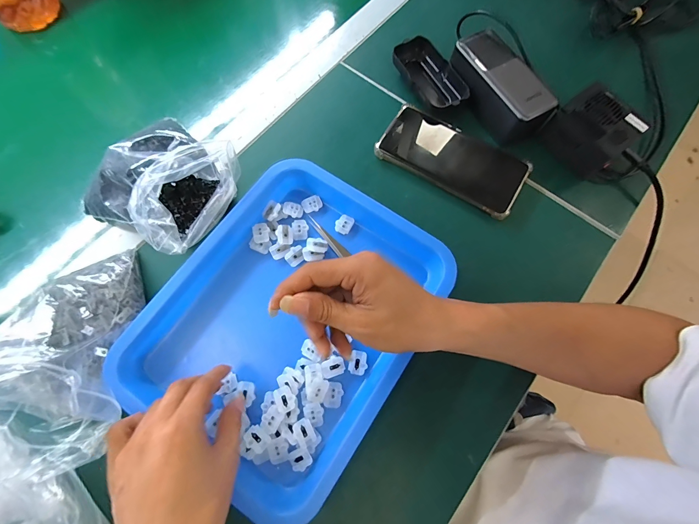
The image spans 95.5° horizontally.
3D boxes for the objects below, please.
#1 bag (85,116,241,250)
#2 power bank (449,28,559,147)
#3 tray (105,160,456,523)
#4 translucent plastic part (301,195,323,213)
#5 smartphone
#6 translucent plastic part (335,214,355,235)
[{"bbox_3d":[-0.194,-0.083,0.328,0.138,0.058,0.135,32,76,7],"label":"bag"},{"bbox_3d":[0.175,-0.211,0.377,0.056,0.045,0.140,-28,77,-9],"label":"power bank"},{"bbox_3d":[-0.057,0.049,0.314,0.230,0.045,0.279,33,76,8],"label":"tray"},{"bbox_3d":[-0.042,-0.064,0.352,0.022,0.005,0.017,-29,77,-9],"label":"translucent plastic part"},{"bbox_3d":[0.120,-0.122,0.374,0.167,0.019,0.081,31,76,7],"label":"smartphone"},{"bbox_3d":[-0.006,-0.041,0.346,0.018,0.007,0.021,22,75,5],"label":"translucent plastic part"}]

